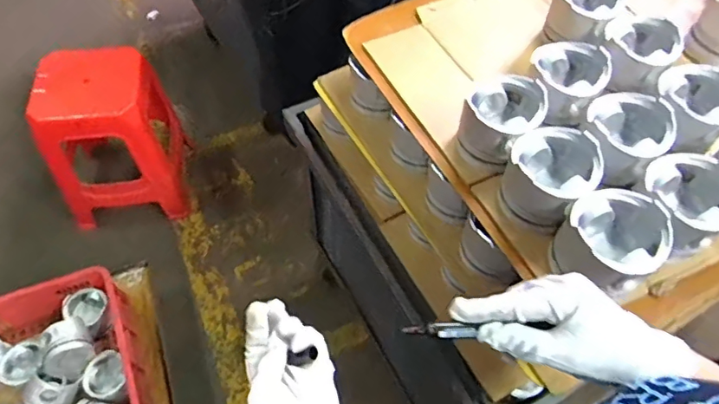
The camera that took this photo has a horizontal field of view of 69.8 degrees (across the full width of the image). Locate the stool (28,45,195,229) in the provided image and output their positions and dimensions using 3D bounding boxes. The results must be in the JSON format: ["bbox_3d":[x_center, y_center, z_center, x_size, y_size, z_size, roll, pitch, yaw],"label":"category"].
[{"bbox_3d":[-0.735,-0.202,1.543,0.335,0.461,0.336,-8,58,-6],"label":"stool"}]

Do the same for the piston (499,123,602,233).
[{"bbox_3d":[0.234,-0.030,0.641,0.103,0.082,0.107,30,62,17],"label":"piston"}]

